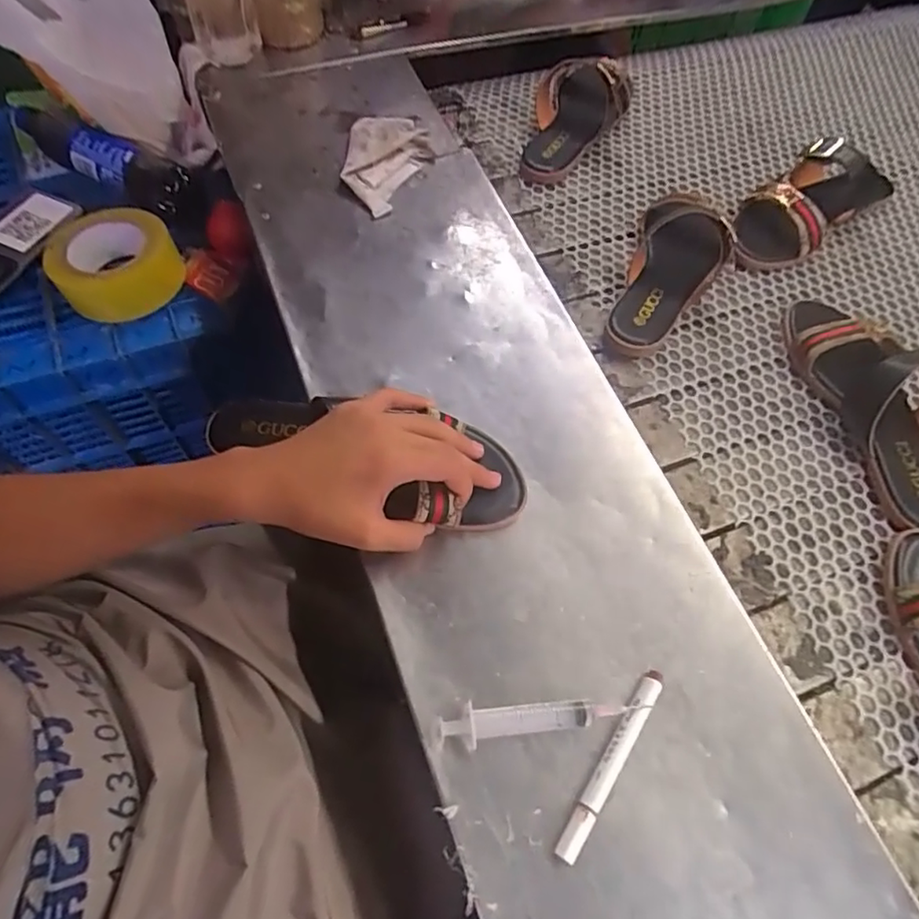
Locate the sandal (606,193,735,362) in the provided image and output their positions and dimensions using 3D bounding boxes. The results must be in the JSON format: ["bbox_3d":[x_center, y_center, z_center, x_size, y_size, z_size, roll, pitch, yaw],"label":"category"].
[{"bbox_3d":[0.206,-0.193,0.572,0.088,0.073,0.198,27,65,11],"label":"sandal"}]

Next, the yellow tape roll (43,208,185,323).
[{"bbox_3d":[-0.364,-0.211,0.632,0.124,0.059,0.117,-22,66,-15],"label":"yellow tape roll"}]

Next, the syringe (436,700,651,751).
[{"bbox_3d":[0.052,0.169,0.382,0.132,0.016,0.025,0,63,-2],"label":"syringe"}]

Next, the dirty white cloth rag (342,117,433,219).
[{"bbox_3d":[-0.075,-0.306,0.614,0.085,0.021,0.130,3,63,-1],"label":"dirty white cloth rag"}]

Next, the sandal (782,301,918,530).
[{"bbox_3d":[0.371,-0.063,0.522,0.075,0.077,0.238,-12,64,-11],"label":"sandal"}]

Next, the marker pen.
[{"bbox_3d":[0.097,0.190,0.377,0.013,0.010,0.125,33,67,13],"label":"marker pen"}]

